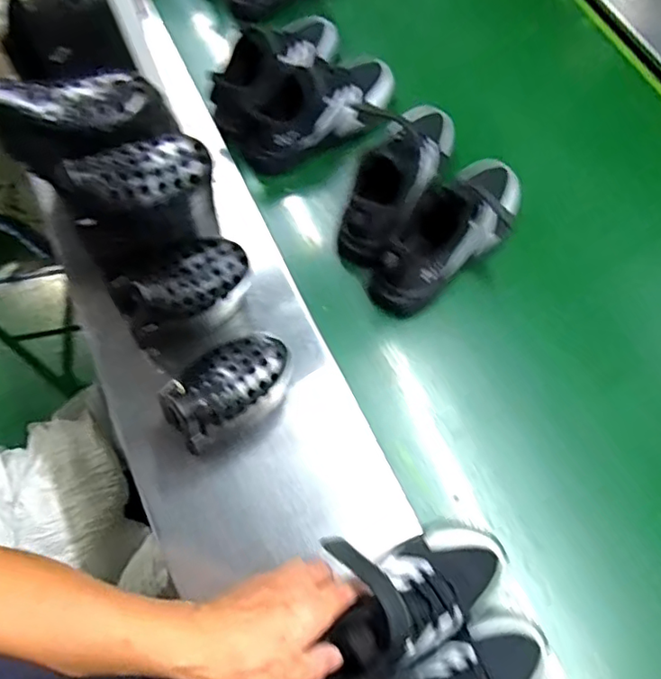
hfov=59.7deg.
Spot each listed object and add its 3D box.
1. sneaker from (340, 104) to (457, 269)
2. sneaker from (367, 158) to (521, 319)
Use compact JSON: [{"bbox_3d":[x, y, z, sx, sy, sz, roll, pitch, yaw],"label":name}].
[{"bbox_3d":[0.071,-0.198,0.677,0.104,0.094,0.233,23,72,10],"label":"sneaker"},{"bbox_3d":[0.138,-0.126,0.651,0.220,0.109,0.082,-44,74,-13],"label":"sneaker"}]

